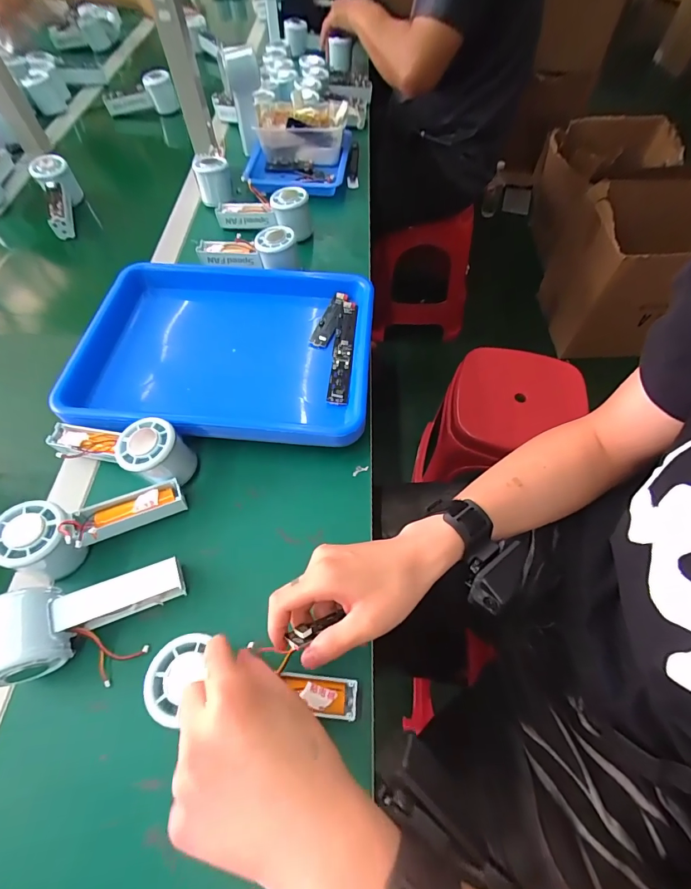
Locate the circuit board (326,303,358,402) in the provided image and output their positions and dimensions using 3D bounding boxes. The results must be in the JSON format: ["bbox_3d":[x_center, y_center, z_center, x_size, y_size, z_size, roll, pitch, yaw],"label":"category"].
[{"bbox_3d":[-0.003,-0.117,0.486,0.024,0.009,0.157,4,60,4],"label":"circuit board"}]

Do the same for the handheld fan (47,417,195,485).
[{"bbox_3d":[-0.237,0.003,0.415,0.147,0.062,0.055,12,61,9],"label":"handheld fan"}]

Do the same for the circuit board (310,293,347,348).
[{"bbox_3d":[-0.020,-0.162,0.514,0.025,0.008,0.088,15,61,10],"label":"circuit board"}]

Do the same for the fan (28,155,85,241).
[{"bbox_3d":[-0.480,-0.417,0.674,0.056,0.065,0.153,-23,62,-11],"label":"fan"}]

